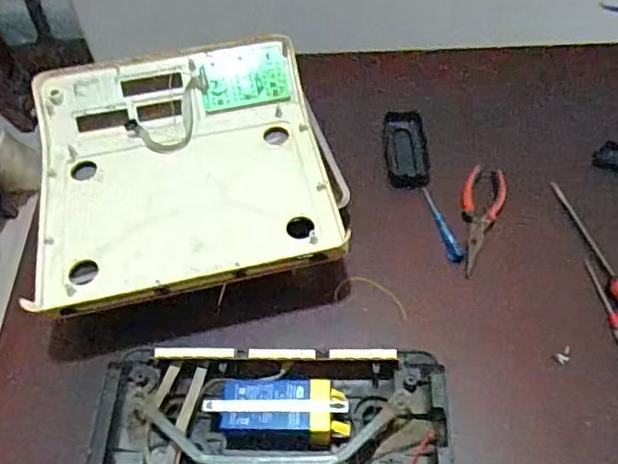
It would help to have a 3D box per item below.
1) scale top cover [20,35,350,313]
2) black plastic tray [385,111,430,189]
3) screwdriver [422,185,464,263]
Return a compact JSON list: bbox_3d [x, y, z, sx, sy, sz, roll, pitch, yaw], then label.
[{"bbox_3d":[-0.150,-0.083,0.705,0.348,0.059,0.363,-11,57,-6],"label":"scale top cover"},{"bbox_3d":[0.131,-0.109,0.783,0.054,0.031,0.109,-1,57,1],"label":"black plastic tray"},{"bbox_3d":[0.160,-0.011,0.721,0.018,0.017,0.118,-12,57,-7],"label":"screwdriver"}]

